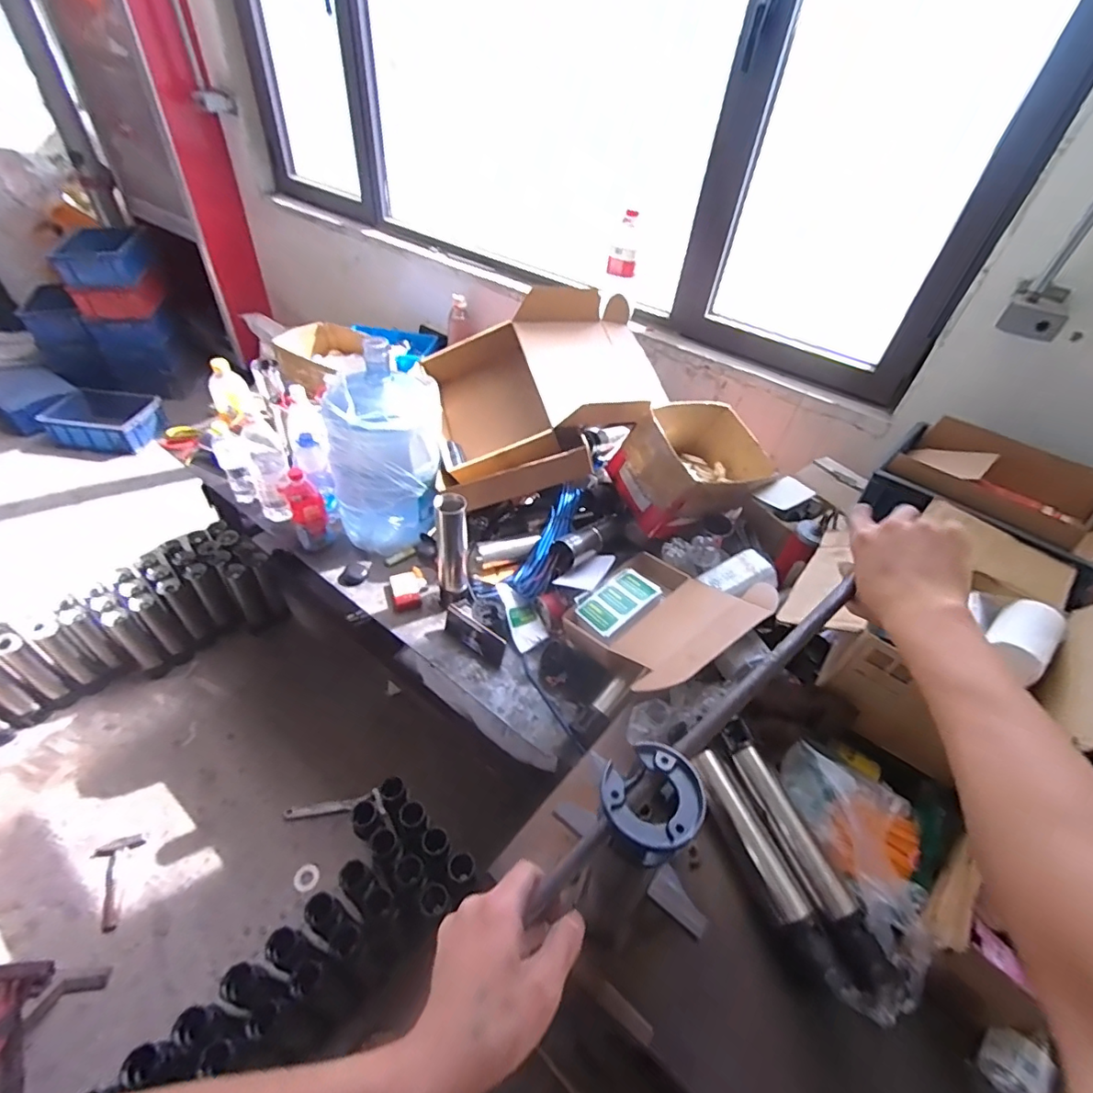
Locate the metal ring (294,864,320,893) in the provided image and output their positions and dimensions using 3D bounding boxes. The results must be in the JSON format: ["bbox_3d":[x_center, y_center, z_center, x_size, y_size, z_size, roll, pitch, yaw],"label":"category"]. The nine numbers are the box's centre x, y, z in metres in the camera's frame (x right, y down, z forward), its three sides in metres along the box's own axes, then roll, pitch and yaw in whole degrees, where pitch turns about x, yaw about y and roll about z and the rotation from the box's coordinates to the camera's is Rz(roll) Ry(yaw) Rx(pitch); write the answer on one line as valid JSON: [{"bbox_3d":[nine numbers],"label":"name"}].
[{"bbox_3d":[-0.614,0.849,1.344,0.061,0.005,0.061,3,46,-3],"label":"metal ring"}]

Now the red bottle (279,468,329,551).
[{"bbox_3d":[-0.589,-0.091,1.289,0.081,0.212,0.092,-23,52,-25],"label":"red bottle"}]

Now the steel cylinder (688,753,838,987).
[{"bbox_3d":[0.304,0.447,0.757,0.057,0.052,0.307,-14,49,-18],"label":"steel cylinder"}]

